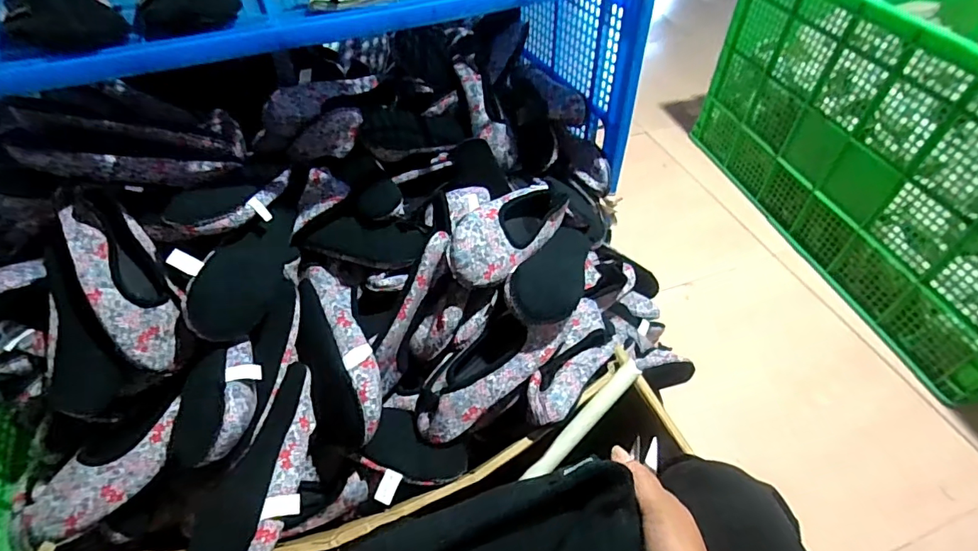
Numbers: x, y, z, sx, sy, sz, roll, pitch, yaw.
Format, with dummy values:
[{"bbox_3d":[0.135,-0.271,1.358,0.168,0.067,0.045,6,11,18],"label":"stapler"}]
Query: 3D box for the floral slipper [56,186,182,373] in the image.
[{"bbox_3d":[-0.445,0.008,0.595,0.092,0.055,0.237,-26,88,-21],"label":"floral slipper"}]

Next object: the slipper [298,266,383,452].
[{"bbox_3d":[-0.206,0.090,0.657,0.092,0.098,0.306,-16,50,-13],"label":"slipper"}]

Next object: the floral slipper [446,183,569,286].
[{"bbox_3d":[0.033,-0.067,0.697,0.080,0.070,0.241,29,42,24],"label":"floral slipper"}]

